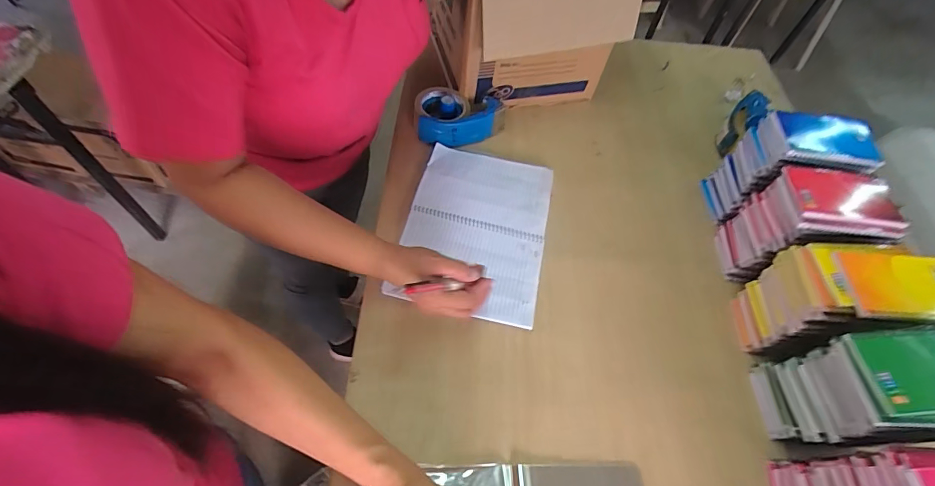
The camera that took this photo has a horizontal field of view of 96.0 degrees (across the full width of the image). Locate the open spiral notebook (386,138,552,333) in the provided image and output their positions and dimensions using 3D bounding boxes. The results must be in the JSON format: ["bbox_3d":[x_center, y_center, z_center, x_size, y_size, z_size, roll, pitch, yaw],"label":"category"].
[{"bbox_3d":[0.017,-0.030,0.658,0.208,0.013,0.300,13,57,3],"label":"open spiral notebook"}]

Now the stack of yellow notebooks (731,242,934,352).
[{"bbox_3d":[0.476,0.085,0.547,0.161,0.162,0.109,6,58,-1],"label":"stack of yellow notebooks"}]

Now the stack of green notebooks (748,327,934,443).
[{"bbox_3d":[0.454,0.169,0.481,0.147,0.164,0.104,-1,62,2],"label":"stack of green notebooks"}]

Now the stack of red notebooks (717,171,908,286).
[{"bbox_3d":[0.476,-0.012,0.605,0.132,0.174,0.110,10,58,2],"label":"stack of red notebooks"}]

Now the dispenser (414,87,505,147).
[{"bbox_3d":[-0.013,-0.222,0.747,0.153,0.054,0.105,1,63,3],"label":"dispenser"}]

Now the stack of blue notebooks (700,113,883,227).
[{"bbox_3d":[0.494,-0.107,0.660,0.152,0.165,0.102,9,58,1],"label":"stack of blue notebooks"}]

